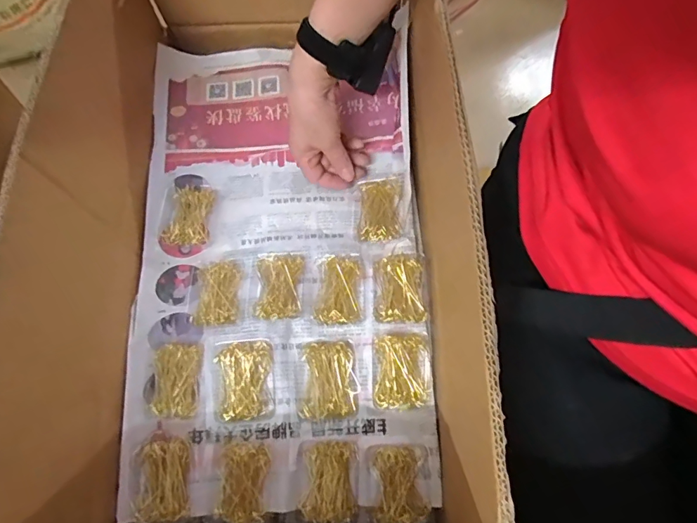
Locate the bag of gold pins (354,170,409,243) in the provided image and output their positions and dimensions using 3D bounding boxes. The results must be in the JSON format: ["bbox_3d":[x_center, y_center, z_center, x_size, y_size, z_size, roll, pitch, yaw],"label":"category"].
[{"bbox_3d":[0.038,-0.062,0.501,0.060,0.022,0.086,0,69,3],"label":"bag of gold pins"}]

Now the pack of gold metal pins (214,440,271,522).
[{"bbox_3d":[-0.098,0.205,0.412,0.047,0.022,0.069,-2,69,2],"label":"pack of gold metal pins"}]

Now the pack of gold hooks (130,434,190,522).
[{"bbox_3d":[-0.177,0.202,0.415,0.054,0.015,0.072,-11,69,-2],"label":"pack of gold hooks"}]

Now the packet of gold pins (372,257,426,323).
[{"bbox_3d":[0.054,0.028,0.461,0.054,0.028,0.067,-1,69,2],"label":"packet of gold pins"}]

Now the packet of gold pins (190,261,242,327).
[{"bbox_3d":[-0.143,0.033,0.474,0.049,0.012,0.069,0,69,2],"label":"packet of gold pins"}]

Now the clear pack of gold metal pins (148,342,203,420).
[{"bbox_3d":[-0.174,0.118,0.446,0.054,0.014,0.072,3,69,3],"label":"clear pack of gold metal pins"}]

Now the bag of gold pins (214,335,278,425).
[{"bbox_3d":[-0.102,0.115,0.439,0.056,0.021,0.078,-8,69,-1],"label":"bag of gold pins"}]

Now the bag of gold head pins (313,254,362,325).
[{"bbox_3d":[-0.010,0.030,0.468,0.046,0.023,0.071,0,69,2],"label":"bag of gold head pins"}]

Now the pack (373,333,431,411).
[{"bbox_3d":[0.053,0.109,0.441,0.053,0.019,0.070,-1,69,2],"label":"pack"}]

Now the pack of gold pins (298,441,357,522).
[{"bbox_3d":[-0.019,0.207,0.416,0.052,0.010,0.071,0,69,3],"label":"pack of gold pins"}]

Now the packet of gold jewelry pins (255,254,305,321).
[{"bbox_3d":[-0.073,0.026,0.470,0.049,0.022,0.072,-4,69,1],"label":"packet of gold jewelry pins"}]

